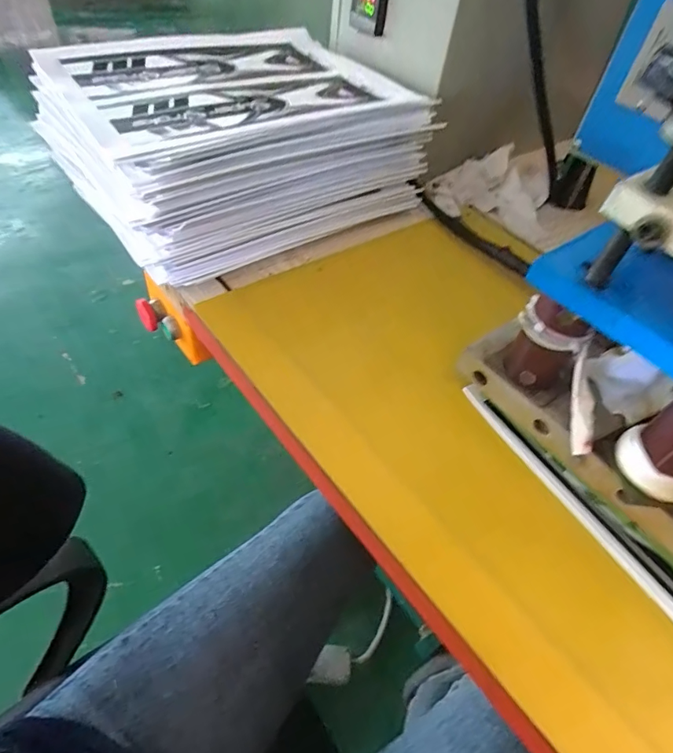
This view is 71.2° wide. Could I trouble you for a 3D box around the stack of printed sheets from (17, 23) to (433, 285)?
[{"bbox_3d":[-0.106,-0.258,0.521,0.336,0.125,0.264,-31,58,-29],"label":"stack of printed sheets"}]

